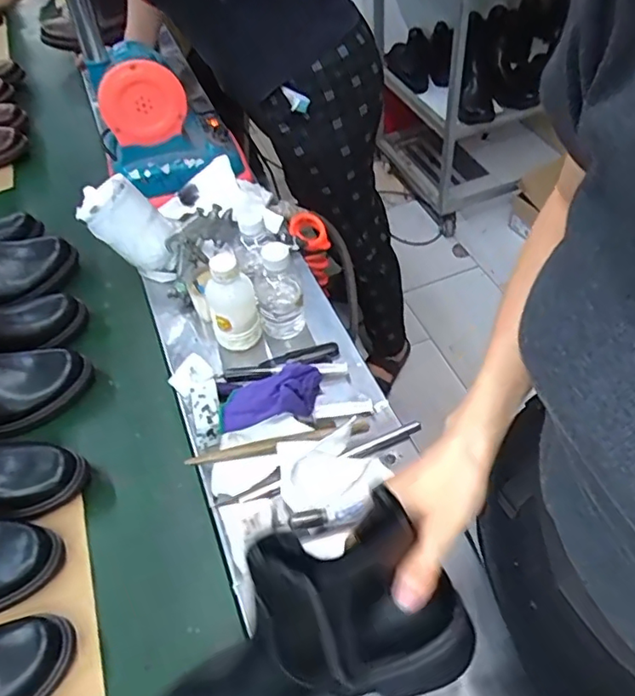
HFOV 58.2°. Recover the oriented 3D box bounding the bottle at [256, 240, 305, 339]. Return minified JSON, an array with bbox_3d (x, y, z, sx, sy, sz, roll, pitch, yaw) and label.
[{"bbox_3d":[-0.048,-0.077,0.705,0.058,0.130,0.057,-12,51,-3],"label":"bottle"}]

